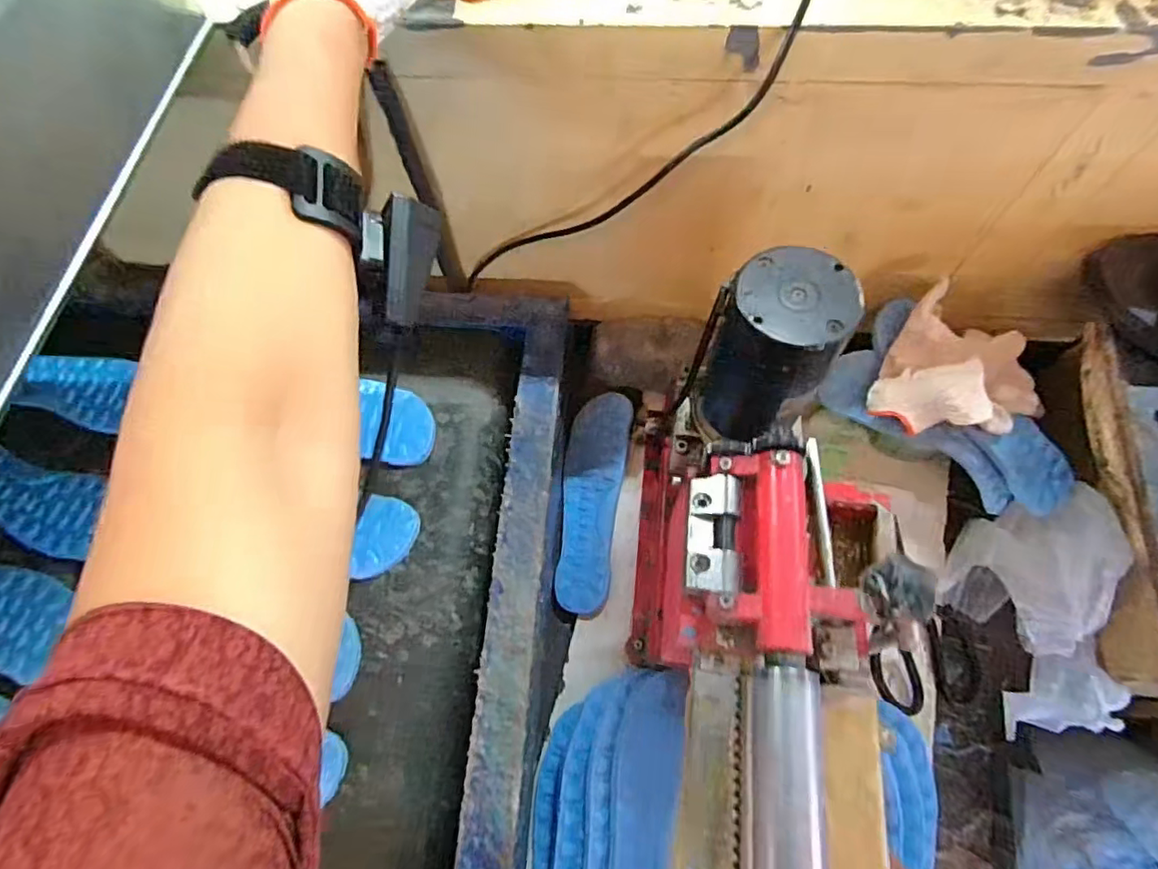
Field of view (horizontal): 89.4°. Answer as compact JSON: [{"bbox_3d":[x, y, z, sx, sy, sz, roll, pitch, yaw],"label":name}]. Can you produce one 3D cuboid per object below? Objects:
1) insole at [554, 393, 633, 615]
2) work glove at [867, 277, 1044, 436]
[{"bbox_3d":[0.011,0.070,0.651,0.072,0.013,0.241,1,68,23],"label":"insole"},{"bbox_3d":[0.360,-0.053,0.537,0.142,0.043,0.130,28,71,12],"label":"work glove"}]

